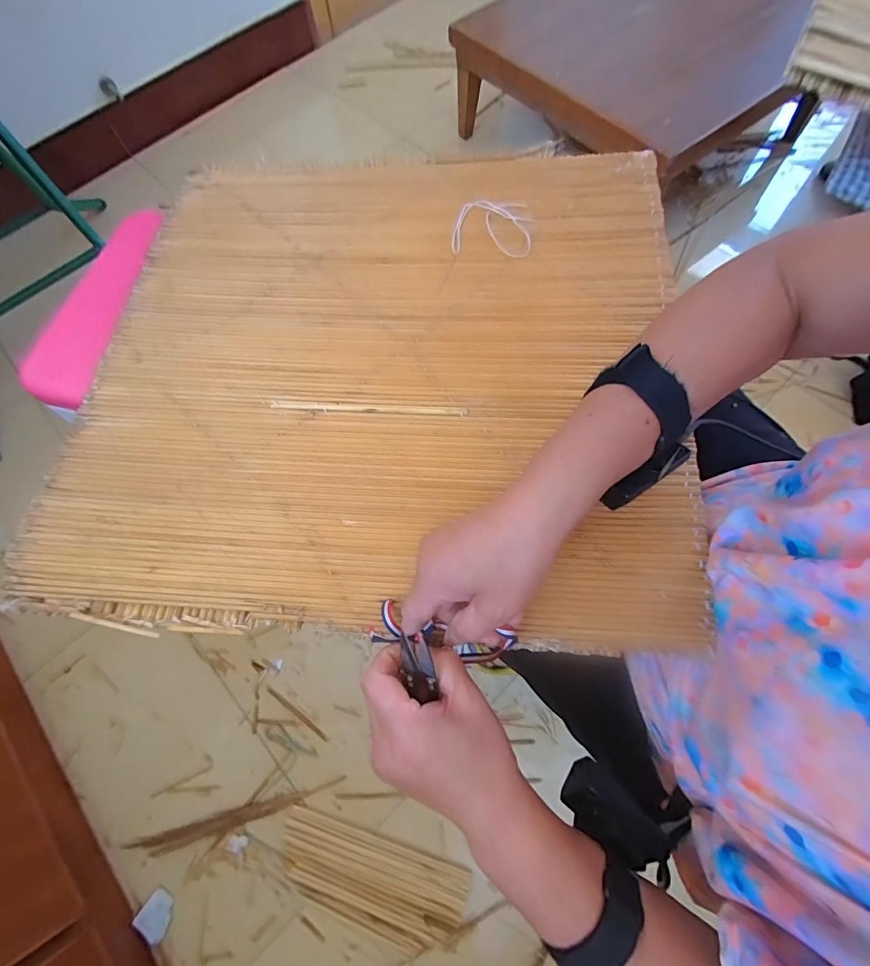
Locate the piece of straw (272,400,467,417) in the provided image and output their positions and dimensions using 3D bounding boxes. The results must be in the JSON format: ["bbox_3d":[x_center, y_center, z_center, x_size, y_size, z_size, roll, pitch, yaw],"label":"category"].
[{"bbox_3d":[-0.060,-0.067,0.381,0.172,0.004,0.010,3,71,3],"label":"piece of straw"}]

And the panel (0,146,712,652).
[{"bbox_3d":[-0.046,-0.129,0.400,0.521,0.011,0.497,3,71,3],"label":"panel"}]

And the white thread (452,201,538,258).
[{"bbox_3d":[0.061,-0.268,0.444,0.083,0.008,0.069,3,71,3],"label":"white thread"}]

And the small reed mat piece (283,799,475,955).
[{"bbox_3d":[-0.096,0.567,0.606,0.274,0.023,0.107,13,70,9],"label":"small reed mat piece"}]

